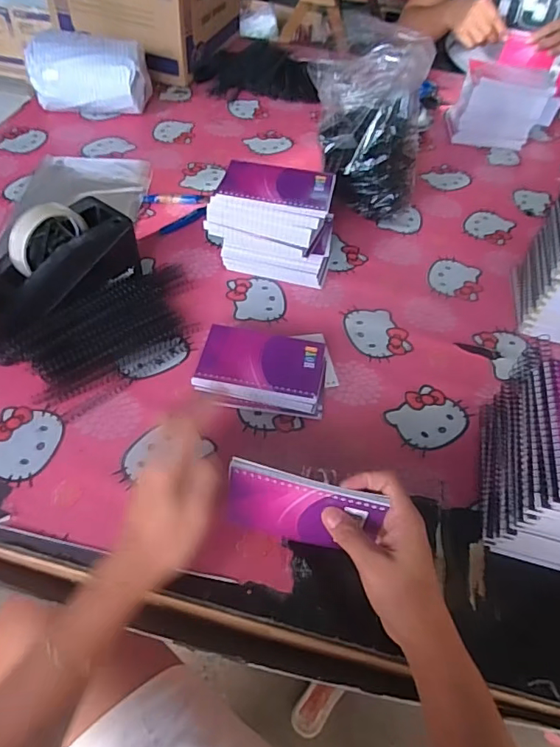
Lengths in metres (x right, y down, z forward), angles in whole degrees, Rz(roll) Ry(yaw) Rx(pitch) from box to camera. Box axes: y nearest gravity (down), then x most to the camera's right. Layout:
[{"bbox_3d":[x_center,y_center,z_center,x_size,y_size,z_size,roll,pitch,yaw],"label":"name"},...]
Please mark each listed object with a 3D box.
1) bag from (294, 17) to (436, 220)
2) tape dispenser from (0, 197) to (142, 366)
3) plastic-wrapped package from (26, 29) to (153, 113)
[{"bbox_3d":[0.128,-0.355,0.726,0.171,0.205,0.153,21,53,11],"label":"bag"},{"bbox_3d":[-0.249,-0.107,0.553,0.085,0.112,0.198,33,56,19],"label":"tape dispenser"},{"bbox_3d":[-0.329,-0.514,0.868,0.188,0.115,0.075,5,51,-2],"label":"plastic-wrapped package"}]

